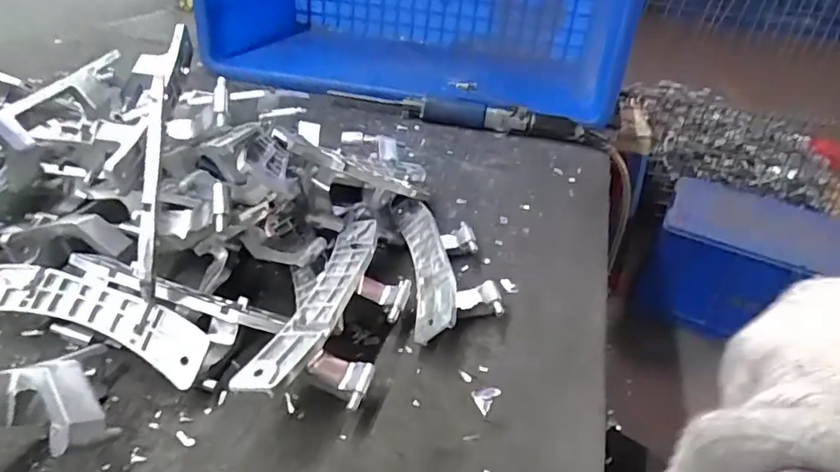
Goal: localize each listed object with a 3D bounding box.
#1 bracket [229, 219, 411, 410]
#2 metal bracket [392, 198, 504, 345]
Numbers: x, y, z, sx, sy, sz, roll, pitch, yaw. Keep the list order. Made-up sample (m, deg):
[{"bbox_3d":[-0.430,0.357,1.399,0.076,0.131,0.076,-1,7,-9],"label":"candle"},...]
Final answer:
[{"bbox_3d":[-0.047,0.051,0.336,0.057,0.052,0.150,14,33,10],"label":"bracket"},{"bbox_3d":[0.019,0.022,0.406,0.061,0.036,0.147,1,33,-10],"label":"metal bracket"}]

